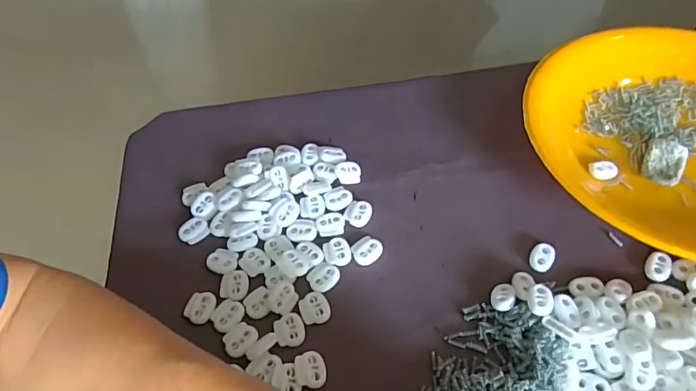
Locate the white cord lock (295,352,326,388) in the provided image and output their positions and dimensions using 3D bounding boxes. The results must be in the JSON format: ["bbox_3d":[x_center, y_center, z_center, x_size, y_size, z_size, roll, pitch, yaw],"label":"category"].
[{"bbox_3d":[-0.023,0.108,0.300,0.018,0.005,0.022,-13,54,-7],"label":"white cord lock"}]

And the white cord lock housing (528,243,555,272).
[{"bbox_3d":[0.137,0.044,0.343,0.016,0.005,0.021,33,62,24],"label":"white cord lock housing"}]

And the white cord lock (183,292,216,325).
[{"bbox_3d":[-0.099,0.074,0.328,0.019,0.004,0.021,12,55,11],"label":"white cord lock"}]

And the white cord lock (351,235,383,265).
[{"bbox_3d":[0.014,0.040,0.353,0.022,0.006,0.020,-39,61,-23],"label":"white cord lock"}]

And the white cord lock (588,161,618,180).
[{"bbox_3d":[0.198,-0.020,0.378,0.023,0.007,0.015,-4,54,0],"label":"white cord lock"}]

